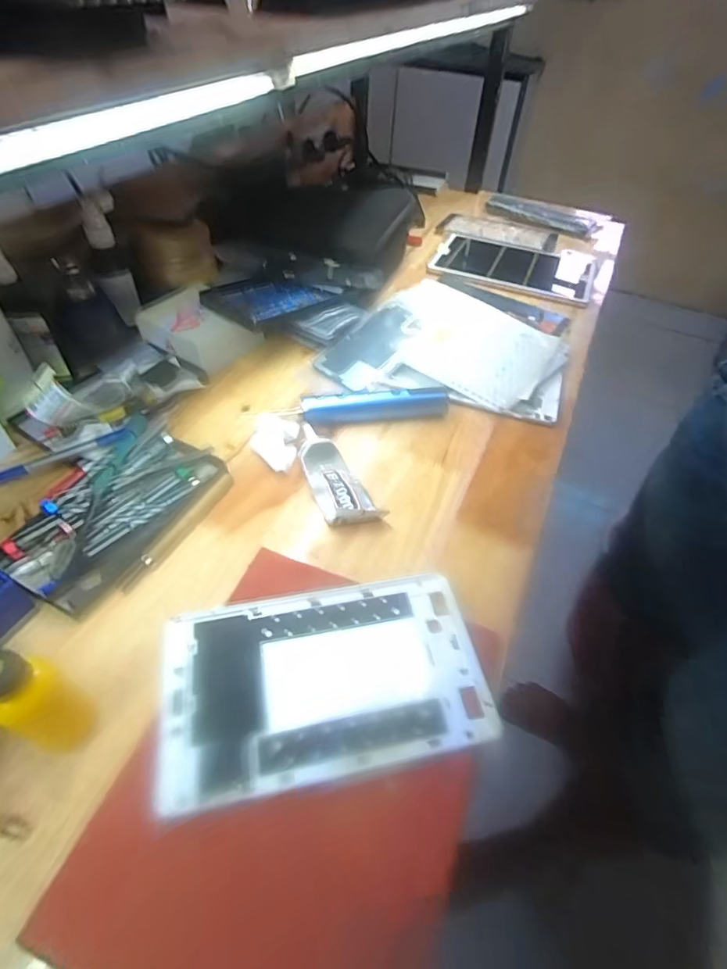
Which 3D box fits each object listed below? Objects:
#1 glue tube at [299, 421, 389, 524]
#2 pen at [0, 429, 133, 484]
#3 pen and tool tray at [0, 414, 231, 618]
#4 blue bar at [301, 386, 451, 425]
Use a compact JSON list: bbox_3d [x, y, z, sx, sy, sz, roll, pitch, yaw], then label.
[{"bbox_3d":[-0.027,-0.009,0.442,0.047,0.027,0.118,-17,52,-18],"label":"glue tube"},{"bbox_3d":[-0.278,-0.025,0.436,0.131,0.013,0.011,-21,53,-5],"label":"pen"},{"bbox_3d":[-0.207,0.016,0.406,0.117,0.028,0.177,24,51,16],"label":"pen and tool tray"},{"bbox_3d":[0.013,-0.084,0.508,0.152,0.024,0.025,-5,49,-9],"label":"blue bar"}]

